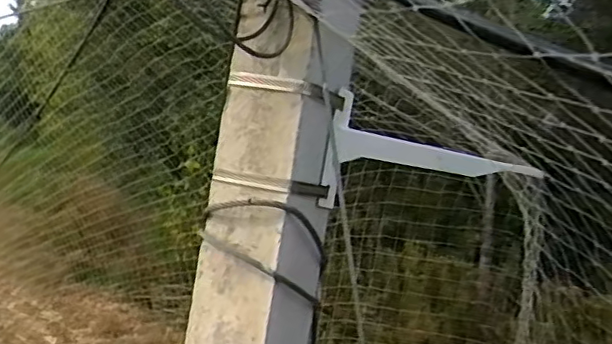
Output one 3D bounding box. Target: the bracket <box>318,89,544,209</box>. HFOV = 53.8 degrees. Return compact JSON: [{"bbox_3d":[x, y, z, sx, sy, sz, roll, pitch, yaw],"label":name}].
[{"bbox_3d":[0.131,-0.013,0.631,0.236,0.101,0.052,5,4,-13],"label":"bracket"}]

